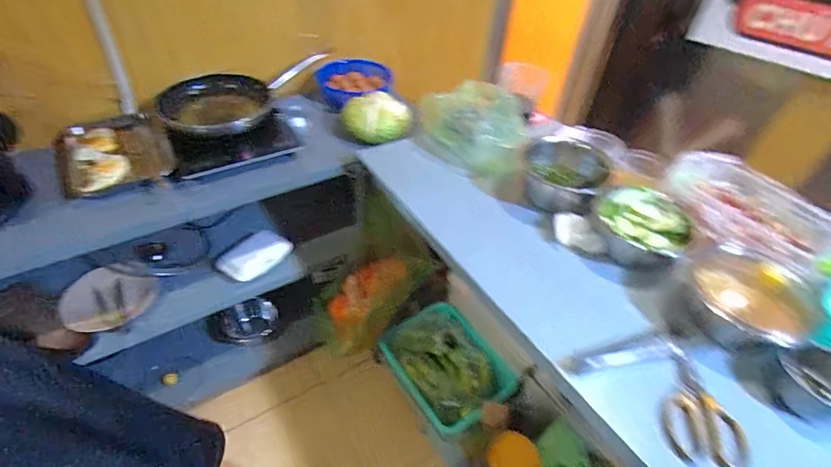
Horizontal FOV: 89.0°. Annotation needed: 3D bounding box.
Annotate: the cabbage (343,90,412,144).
[{"bbox_3d":[-0.106,-0.320,1.149,0.175,0.116,0.110,0,44,-5],"label":"cabbage"}]

